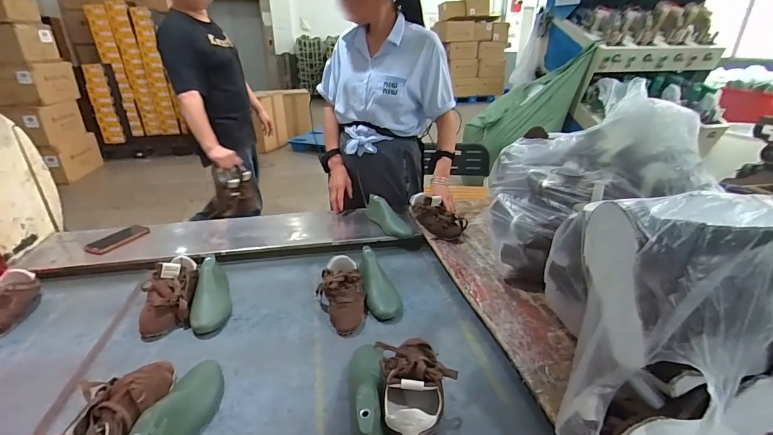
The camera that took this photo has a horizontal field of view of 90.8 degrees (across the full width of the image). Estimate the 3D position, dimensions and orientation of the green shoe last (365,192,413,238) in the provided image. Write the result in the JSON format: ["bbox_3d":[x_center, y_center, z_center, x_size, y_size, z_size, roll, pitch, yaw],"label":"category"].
[{"bbox_3d":[0.000,-0.004,1.283,0.084,0.103,0.233,-11,28,-21],"label":"green shoe last"}]

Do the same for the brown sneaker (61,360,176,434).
[{"bbox_3d":[-0.447,0.320,0.630,0.088,0.087,0.232,0,26,2],"label":"brown sneaker"}]

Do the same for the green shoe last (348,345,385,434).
[{"bbox_3d":[-0.035,0.302,0.669,0.062,0.082,0.233,-2,26,-3],"label":"green shoe last"}]

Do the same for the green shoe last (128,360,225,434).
[{"bbox_3d":[-0.343,0.322,0.637,0.072,0.081,0.245,-1,26,0],"label":"green shoe last"}]

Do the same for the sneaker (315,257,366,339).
[{"bbox_3d":[-0.111,0.175,0.931,0.111,0.078,0.229,-4,26,-8],"label":"sneaker"}]

